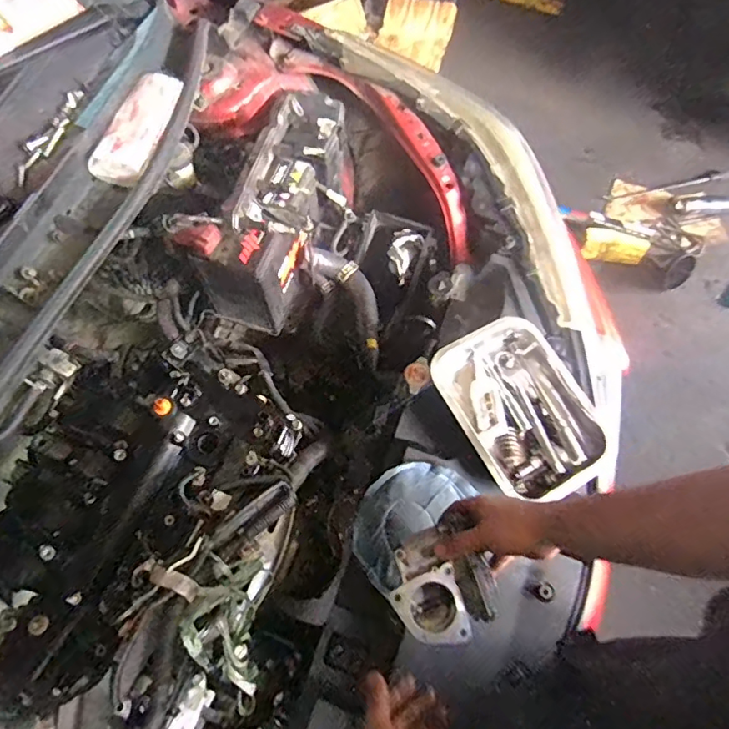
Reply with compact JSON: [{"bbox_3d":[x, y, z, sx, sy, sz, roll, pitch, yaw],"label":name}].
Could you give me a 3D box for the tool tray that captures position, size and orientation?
[{"bbox_3d":[0.225,0.064,0.762,0.189,0.048,0.255,-28,66,-11],"label":"tool tray"}]

